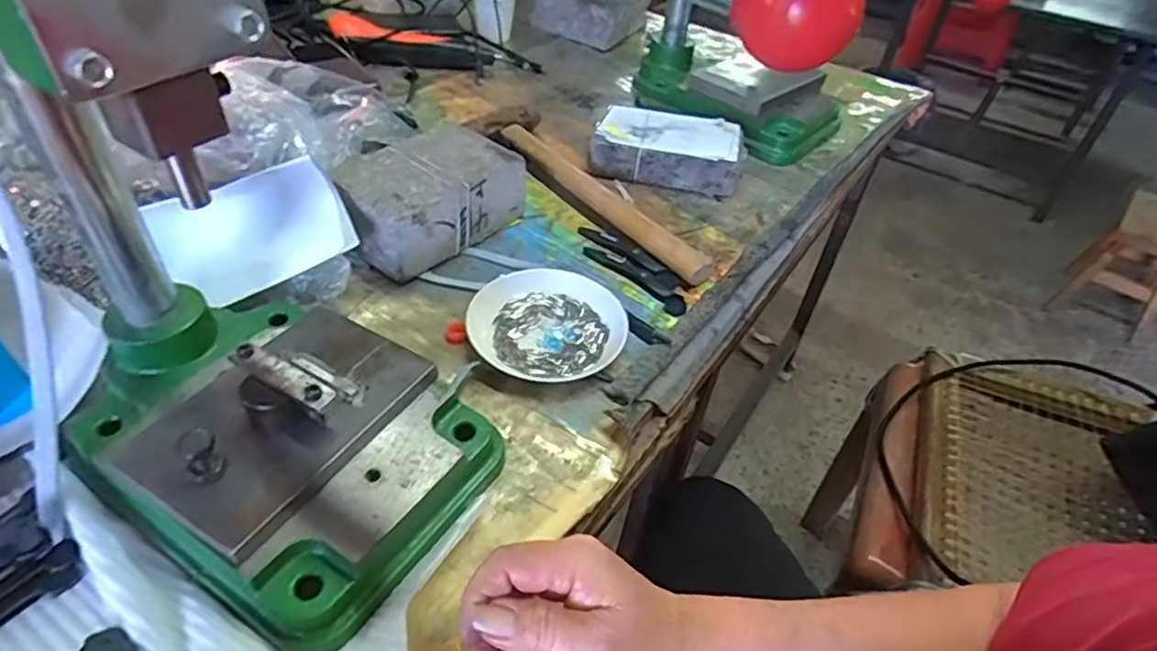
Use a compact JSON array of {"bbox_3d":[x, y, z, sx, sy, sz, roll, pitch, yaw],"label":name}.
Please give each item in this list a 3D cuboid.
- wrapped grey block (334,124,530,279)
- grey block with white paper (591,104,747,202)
[{"bbox_3d":[-0.136,-0.117,0.576,0.109,0.062,0.153,31,48,25],"label":"wrapped grey block"},{"bbox_3d":[0.096,-0.191,0.702,0.154,0.052,0.087,15,43,9],"label":"grey block with white paper"}]

